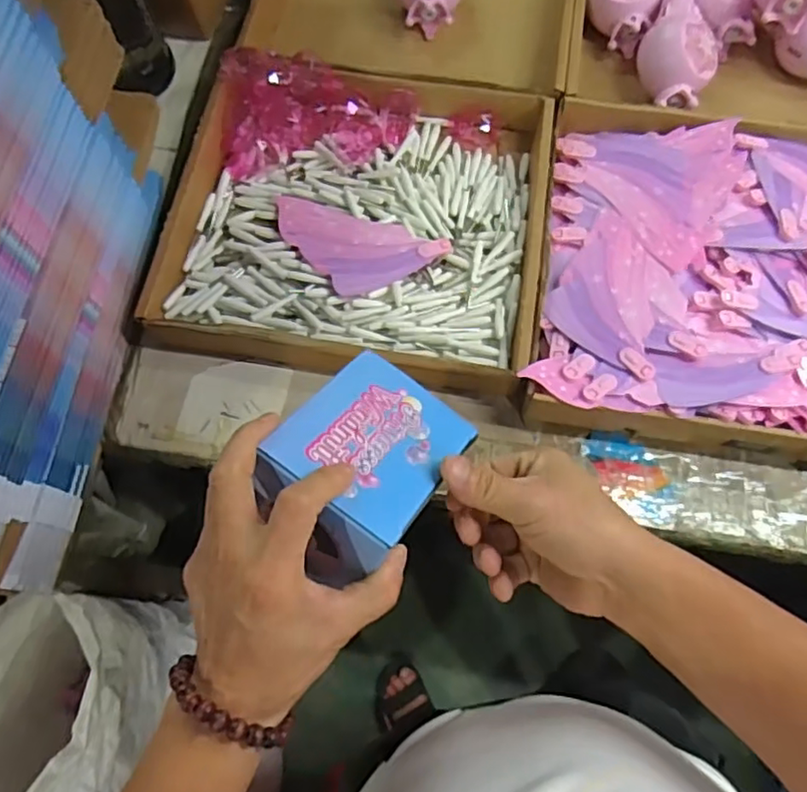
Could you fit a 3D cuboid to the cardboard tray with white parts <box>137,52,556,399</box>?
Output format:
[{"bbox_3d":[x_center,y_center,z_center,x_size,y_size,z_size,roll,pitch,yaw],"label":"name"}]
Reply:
[{"bbox_3d":[-0.042,-0.200,0.672,0.381,0.056,0.361,9,71,3],"label":"cardboard tray with white parts"}]

